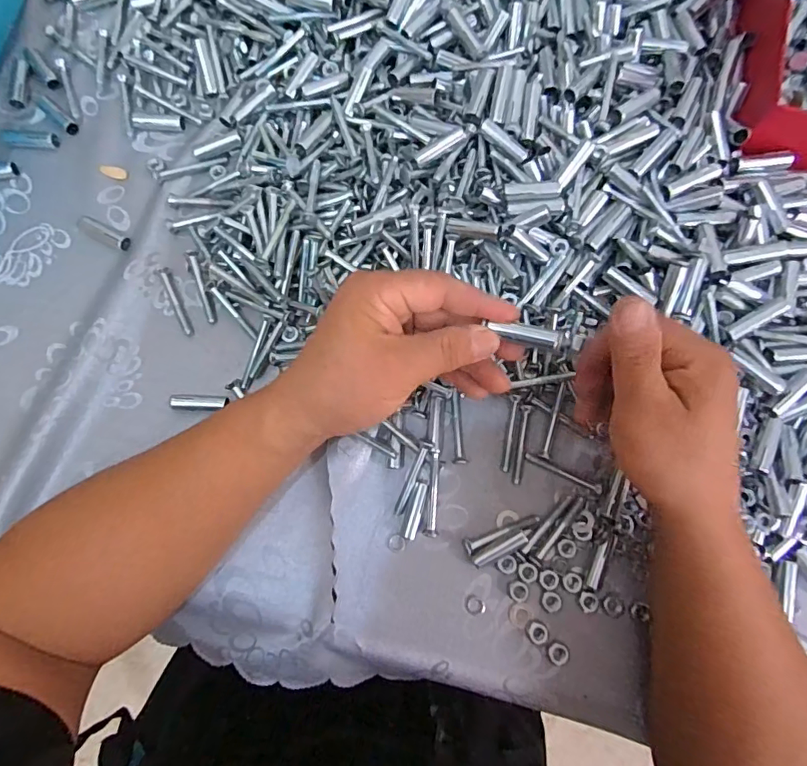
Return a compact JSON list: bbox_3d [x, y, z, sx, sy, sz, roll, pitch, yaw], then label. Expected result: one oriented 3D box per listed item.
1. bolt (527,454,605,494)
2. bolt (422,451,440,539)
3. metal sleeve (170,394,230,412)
[{"bbox_3d":[0.111,0.063,0.345,0.054,0.008,0.006,24,79,5],"label":"bolt"},{"bbox_3d":[0.021,0.077,0.339,0.009,0.014,0.055,8,78,2],"label":"bolt"},{"bbox_3d":[-0.145,0.014,0.352,0.040,0.009,0.012,5,78,1],"label":"metal sleeve"}]

